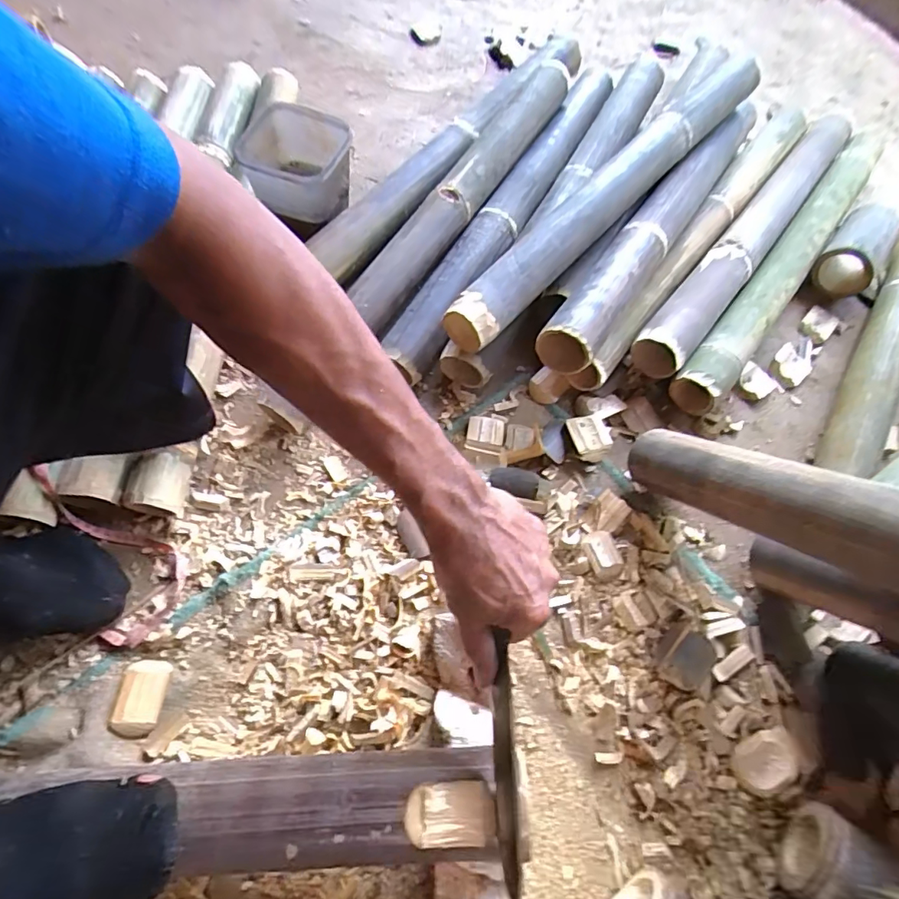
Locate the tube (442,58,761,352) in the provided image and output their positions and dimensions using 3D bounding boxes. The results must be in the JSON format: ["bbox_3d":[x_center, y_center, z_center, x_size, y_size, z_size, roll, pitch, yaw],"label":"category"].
[{"bbox_3d":[0.219,-0.344,0.651,0.059,0.061,0.631,39,71,14],"label":"tube"}]

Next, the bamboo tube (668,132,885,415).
[{"bbox_3d":[0.484,-0.274,0.717,0.066,0.069,0.608,37,69,12],"label":"bamboo tube"}]

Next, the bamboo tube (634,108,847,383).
[{"bbox_3d":[0.441,-0.321,0.736,0.072,0.072,0.643,38,69,12],"label":"bamboo tube"}]

